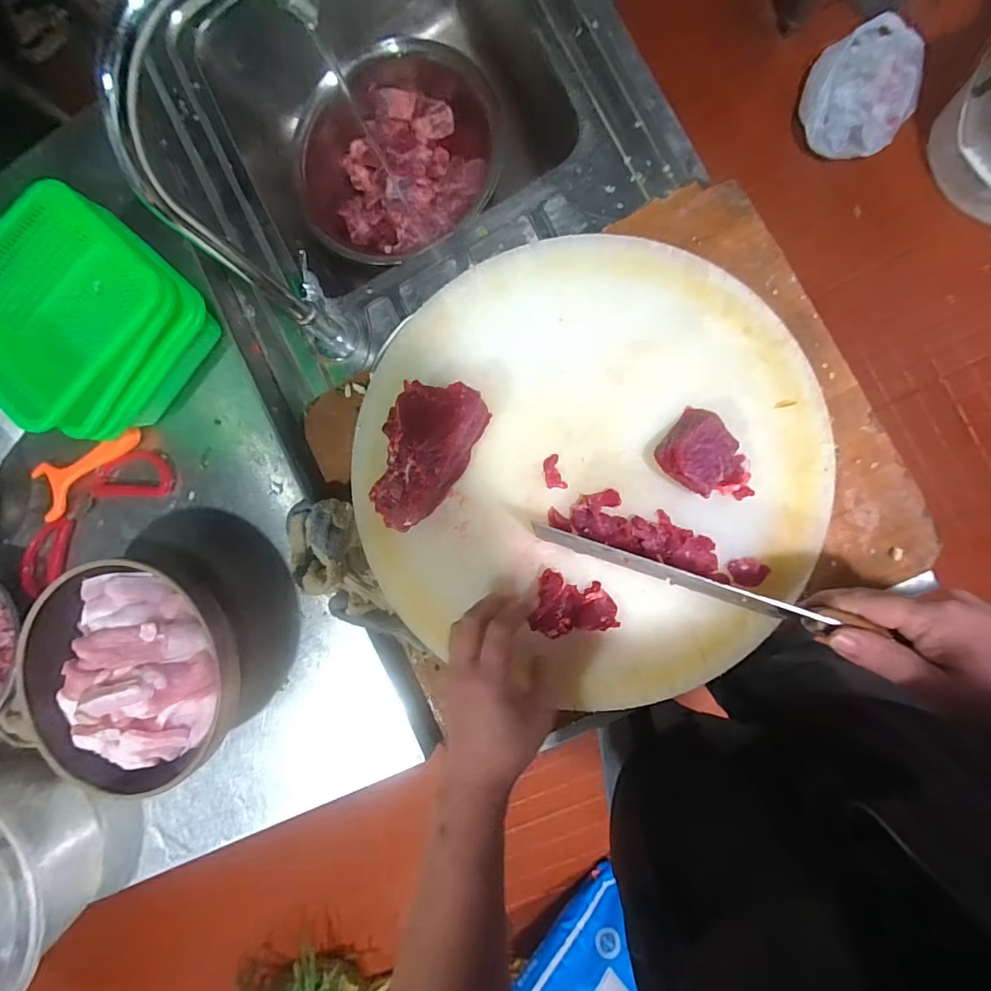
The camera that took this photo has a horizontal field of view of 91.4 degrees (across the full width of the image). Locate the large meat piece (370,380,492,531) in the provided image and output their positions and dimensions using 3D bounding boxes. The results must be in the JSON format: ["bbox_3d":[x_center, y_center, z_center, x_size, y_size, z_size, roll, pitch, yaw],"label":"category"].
[{"bbox_3d":[-0.065,-0.035,0.424,0.073,0.048,0.134,24,94,8],"label":"large meat piece"}]

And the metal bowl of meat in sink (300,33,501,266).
[{"bbox_3d":[-0.121,-0.415,0.600,0.246,0.098,0.260,0,91,9],"label":"metal bowl of meat in sink"}]

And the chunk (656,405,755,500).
[{"bbox_3d":[0.171,-0.025,0.391,0.055,0.039,0.081,-41,85,7],"label":"chunk"}]

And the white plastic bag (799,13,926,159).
[{"bbox_3d":[0.813,-0.902,1.072,0.234,0.085,0.267,31,95,7],"label":"white plastic bag"}]

